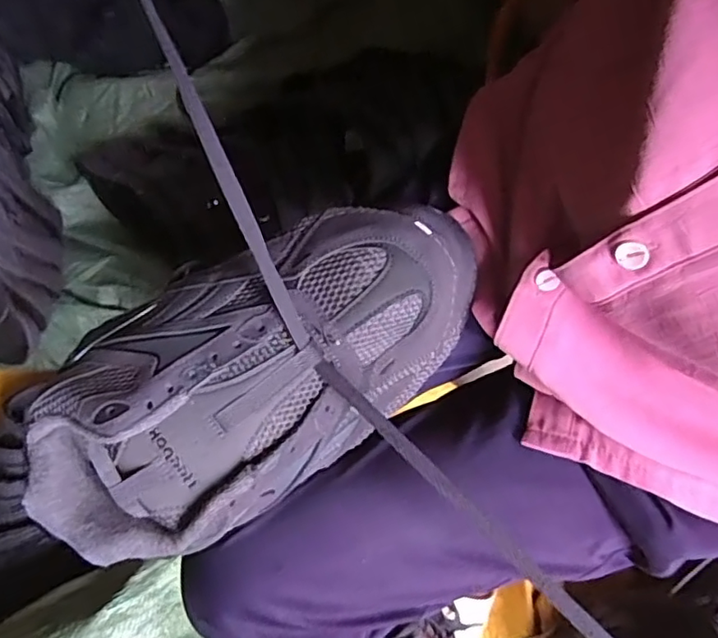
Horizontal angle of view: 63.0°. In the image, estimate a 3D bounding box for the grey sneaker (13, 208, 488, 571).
[{"bbox_3d":[-0.052,0.024,0.316,0.256,0.071,0.126,-32,78,-7],"label":"grey sneaker"}]

